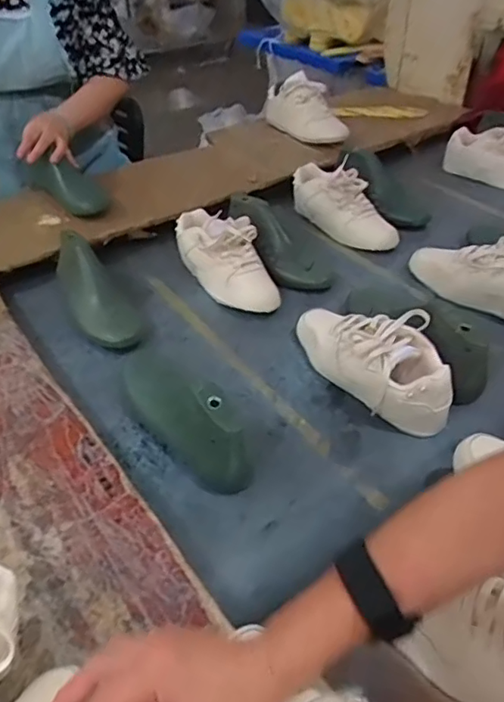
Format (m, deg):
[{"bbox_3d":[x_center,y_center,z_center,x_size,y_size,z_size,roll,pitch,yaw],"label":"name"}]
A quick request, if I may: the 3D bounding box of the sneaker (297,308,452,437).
[{"bbox_3d":[0.163,-0.003,0.739,0.119,0.090,0.254,-24,45,-22],"label":"sneaker"}]

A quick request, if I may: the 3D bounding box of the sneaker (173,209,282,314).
[{"bbox_3d":[-0.037,-0.154,0.925,0.105,0.083,0.253,-25,59,-23],"label":"sneaker"}]

